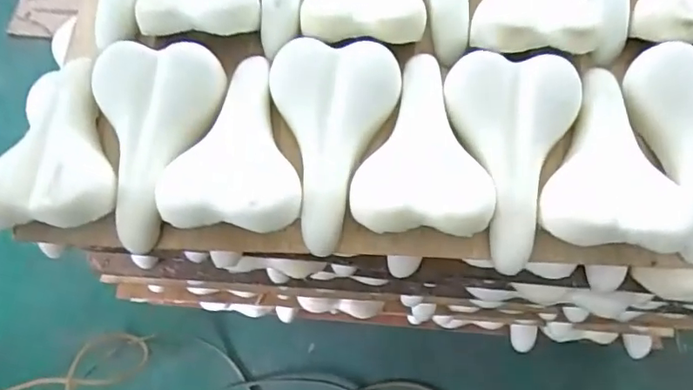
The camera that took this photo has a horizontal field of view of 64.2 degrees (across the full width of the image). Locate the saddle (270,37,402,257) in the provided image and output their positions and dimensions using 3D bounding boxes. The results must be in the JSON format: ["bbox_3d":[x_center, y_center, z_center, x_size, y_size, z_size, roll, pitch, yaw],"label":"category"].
[{"bbox_3d":[-0.029,-0.065,0.680,0.164,0.070,0.262,9,66,4],"label":"saddle"}]

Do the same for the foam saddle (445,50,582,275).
[{"bbox_3d":[0.206,-0.047,0.666,0.154,0.042,0.267,1,78,0],"label":"foam saddle"}]

